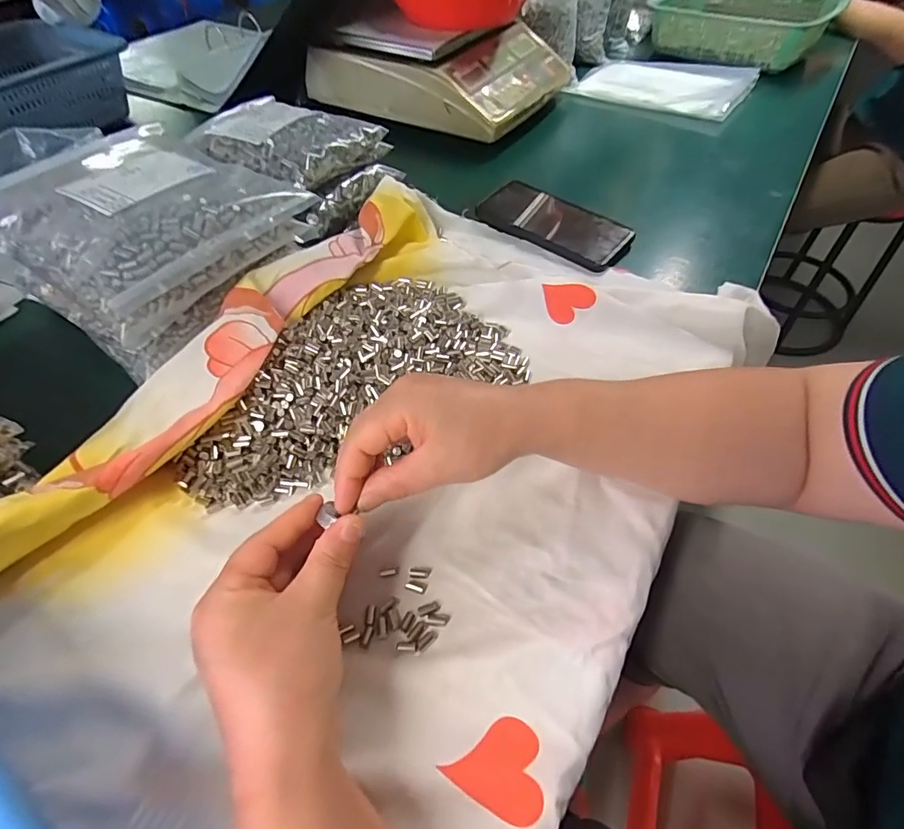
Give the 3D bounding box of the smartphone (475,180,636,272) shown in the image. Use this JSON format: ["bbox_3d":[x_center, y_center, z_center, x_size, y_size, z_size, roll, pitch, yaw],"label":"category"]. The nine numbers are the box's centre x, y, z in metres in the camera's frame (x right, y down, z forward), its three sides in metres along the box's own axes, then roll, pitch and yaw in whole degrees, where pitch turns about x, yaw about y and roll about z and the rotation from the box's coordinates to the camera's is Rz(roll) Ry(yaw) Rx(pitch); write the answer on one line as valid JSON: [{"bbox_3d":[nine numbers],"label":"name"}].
[{"bbox_3d":[0.113,-0.209,0.536,0.161,0.018,0.081,33,65,24],"label":"smartphone"}]

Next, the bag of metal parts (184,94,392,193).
[{"bbox_3d":[-0.173,-0.280,0.501,0.171,0.041,0.141,21,55,11],"label":"bag of metal parts"}]

